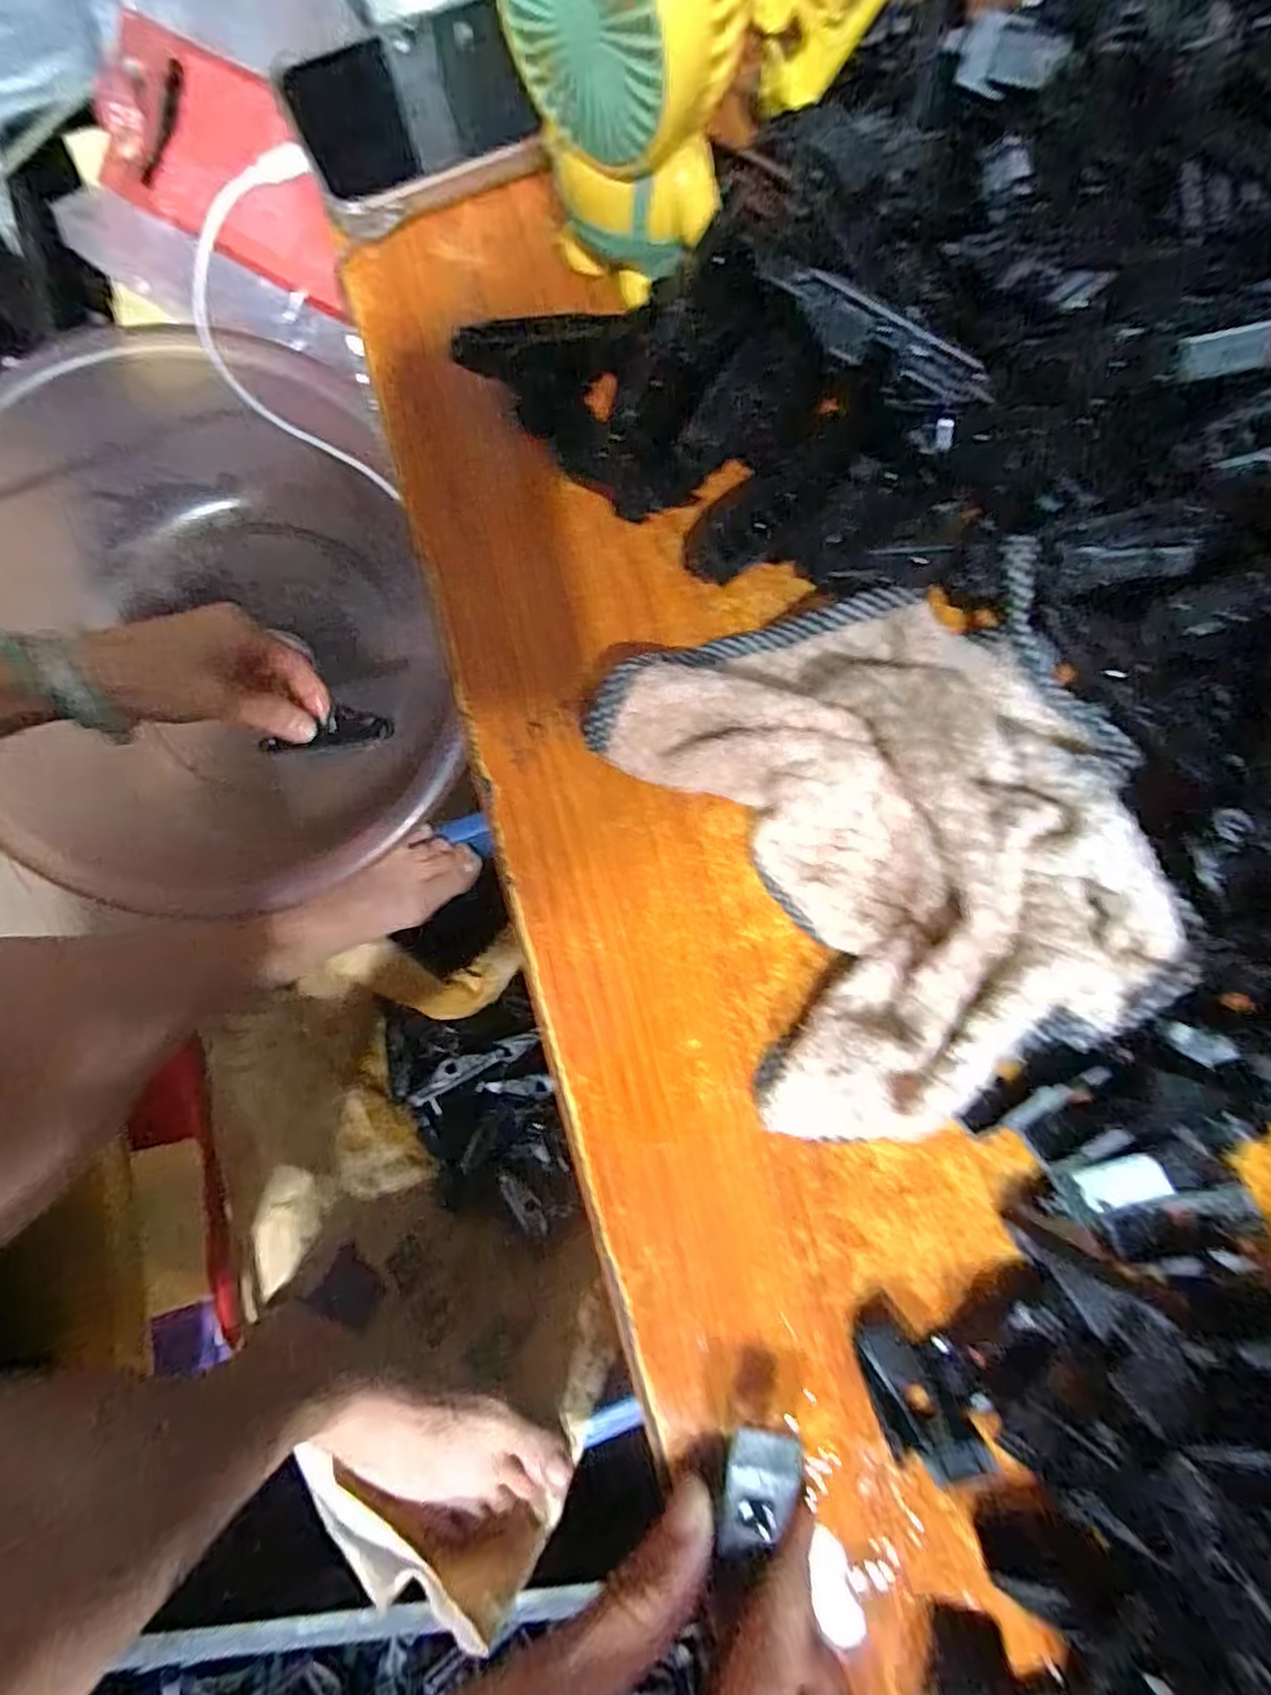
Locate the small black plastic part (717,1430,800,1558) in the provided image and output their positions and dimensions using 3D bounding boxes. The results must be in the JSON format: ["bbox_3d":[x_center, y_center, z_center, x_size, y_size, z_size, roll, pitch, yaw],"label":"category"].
[{"bbox_3d":[0.031,0.160,0.172,0.017,0.004,0.025,11,79,2],"label":"small black plastic part"}]

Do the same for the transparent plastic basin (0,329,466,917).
[{"bbox_3d":[-0.311,-0.141,0.500,0.322,0.180,0.362,-17,101,-10],"label":"transparent plastic basin"}]

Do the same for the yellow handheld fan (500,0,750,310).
[{"bbox_3d":[-0.004,-0.230,0.209,0.034,0.101,0.061,-44,82,-8],"label":"yellow handheld fan"}]

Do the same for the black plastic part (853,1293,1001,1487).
[{"bbox_3d":[0.073,0.146,0.185,0.020,0.010,0.043,-31,81,-6],"label":"black plastic part"}]

